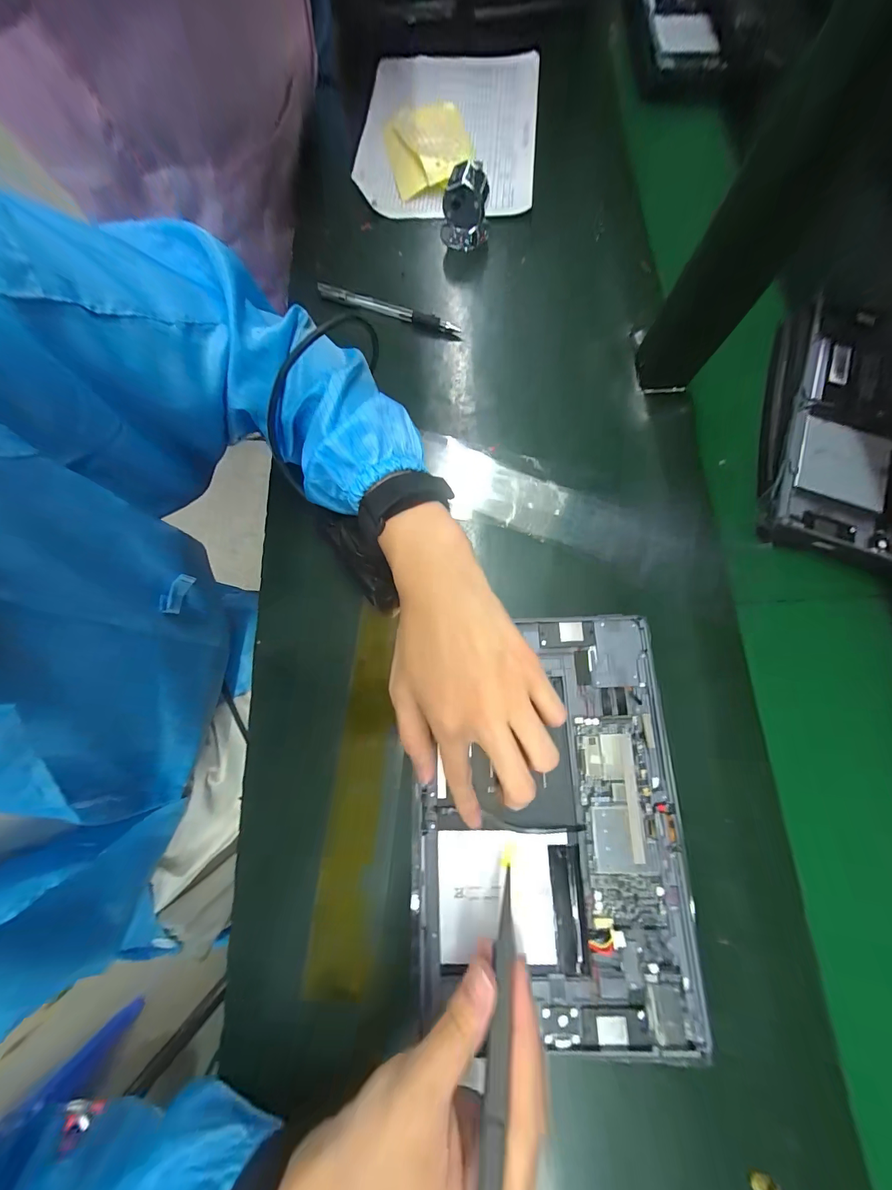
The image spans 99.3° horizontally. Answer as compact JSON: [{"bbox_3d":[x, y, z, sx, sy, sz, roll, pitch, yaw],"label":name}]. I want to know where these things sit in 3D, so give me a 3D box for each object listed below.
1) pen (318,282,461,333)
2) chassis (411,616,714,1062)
[{"bbox_3d":[-0.062,-0.297,0.391,0.159,0.015,0.014,20,79,5],"label":"pen"},{"bbox_3d":[0.066,0.141,0.250,0.170,0.019,0.249,0,74,-2],"label":"chassis"}]

